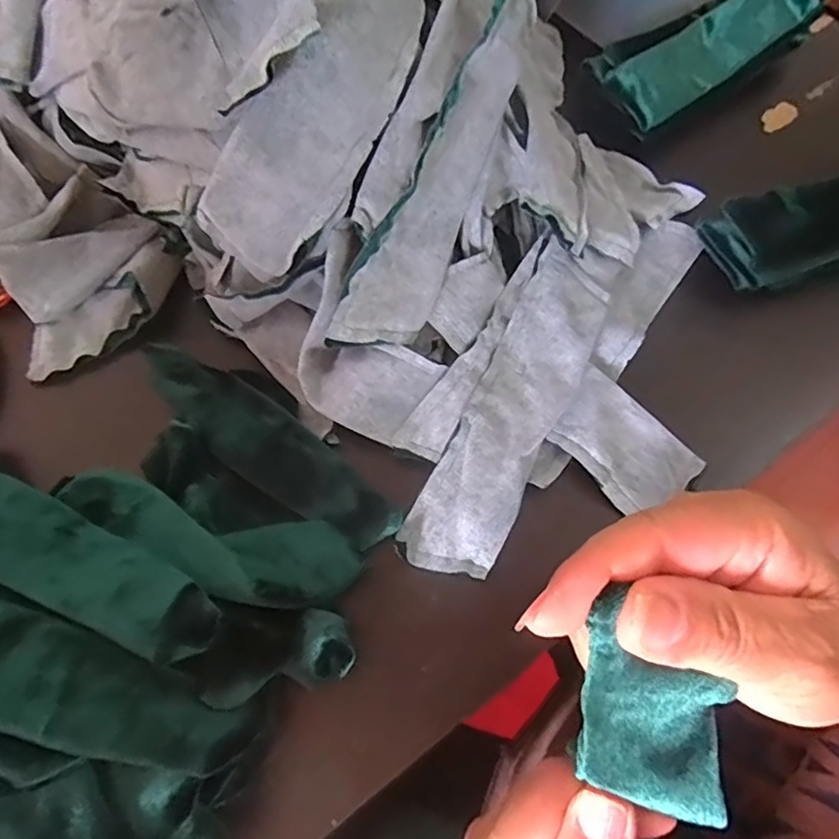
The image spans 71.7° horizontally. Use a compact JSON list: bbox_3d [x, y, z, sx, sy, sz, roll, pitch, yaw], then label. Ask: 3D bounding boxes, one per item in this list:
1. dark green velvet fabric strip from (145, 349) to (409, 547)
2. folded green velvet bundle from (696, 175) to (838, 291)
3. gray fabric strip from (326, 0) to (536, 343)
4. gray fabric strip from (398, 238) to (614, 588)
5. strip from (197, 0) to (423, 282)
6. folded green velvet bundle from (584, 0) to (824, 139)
[{"bbox_3d":[-0.081,0.013,0.308,0.158,0.019,0.039,37,74,13],"label":"dark green velvet fabric strip"},{"bbox_3d":[0.263,-0.119,0.344,0.178,0.044,0.050,-18,70,-6],"label":"folded green velvet bundle"},{"bbox_3d":[0.013,-0.146,0.298,0.045,0.065,0.231,21,96,8],"label":"gray fabric strip"},{"bbox_3d":[0.052,-0.009,0.312,0.048,0.012,0.188,26,72,10],"label":"gray fabric strip"},{"bbox_3d":[-0.048,-0.134,0.263,0.144,0.051,0.028,-57,33,12],"label":"strip"},{"bbox_3d":[0.199,-0.258,0.389,0.173,0.033,0.059,-35,73,-12],"label":"folded green velvet bundle"}]

